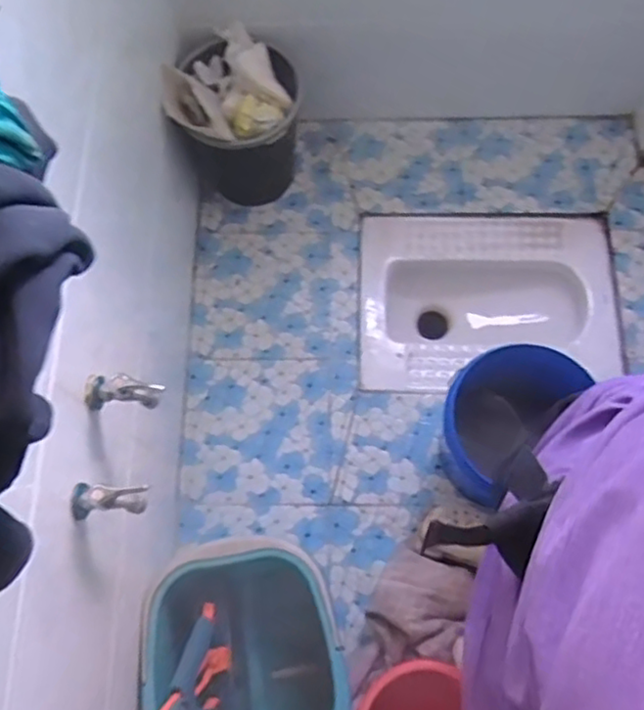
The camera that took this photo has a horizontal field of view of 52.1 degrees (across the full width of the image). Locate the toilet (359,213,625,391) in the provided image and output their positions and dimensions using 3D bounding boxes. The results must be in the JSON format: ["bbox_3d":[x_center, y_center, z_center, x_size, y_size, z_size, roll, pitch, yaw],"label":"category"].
[{"bbox_3d":[0.357,-0.097,1.496,0.532,0.230,0.399,1,71,2],"label":"toilet"}]

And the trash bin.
[{"bbox_3d":[-0.173,-0.484,1.390,0.235,0.346,0.254,-1,71,2],"label":"trash bin"}]

